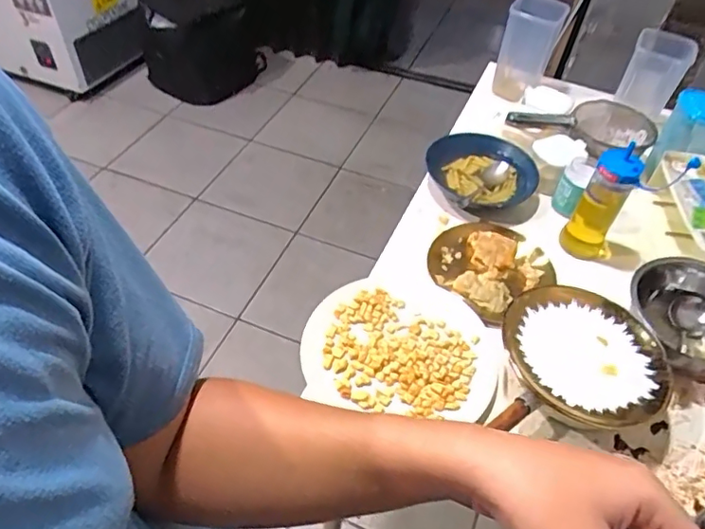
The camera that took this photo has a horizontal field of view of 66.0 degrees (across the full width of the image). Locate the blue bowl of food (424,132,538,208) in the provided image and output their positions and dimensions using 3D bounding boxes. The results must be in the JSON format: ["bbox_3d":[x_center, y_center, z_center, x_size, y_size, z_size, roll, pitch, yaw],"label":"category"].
[{"bbox_3d":[0.234,-0.157,0.980,0.189,0.056,0.153,4,48,-1],"label":"blue bowl of food"}]

